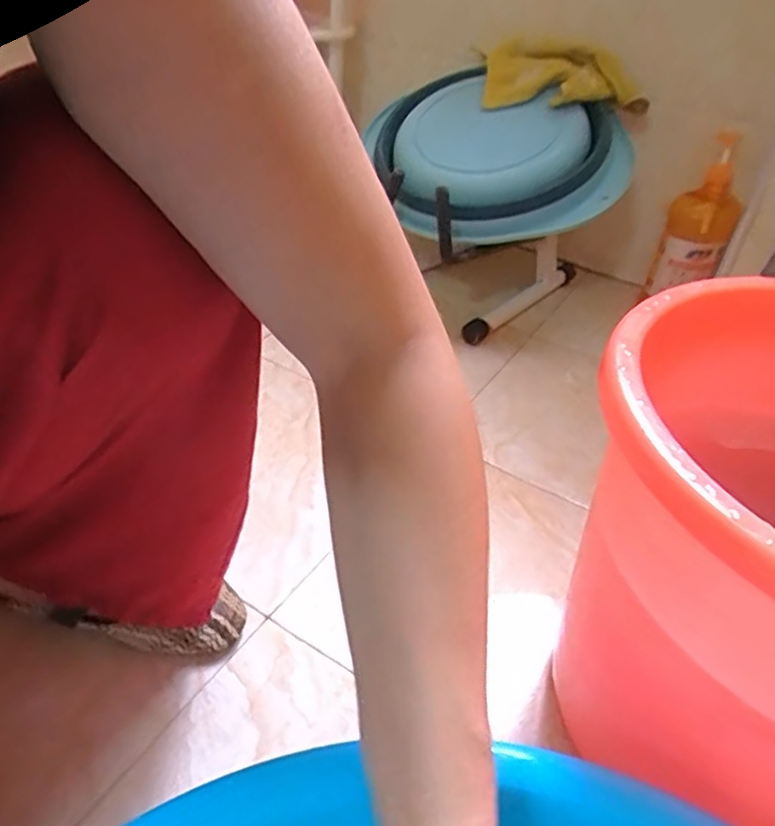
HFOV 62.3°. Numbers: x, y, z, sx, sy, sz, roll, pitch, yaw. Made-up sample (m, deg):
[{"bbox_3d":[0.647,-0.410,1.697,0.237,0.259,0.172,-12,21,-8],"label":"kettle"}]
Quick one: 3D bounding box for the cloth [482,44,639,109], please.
[{"bbox_3d":[0.255,-0.492,0.949,0.222,0.087,0.146,10,39,5],"label":"cloth"}]

